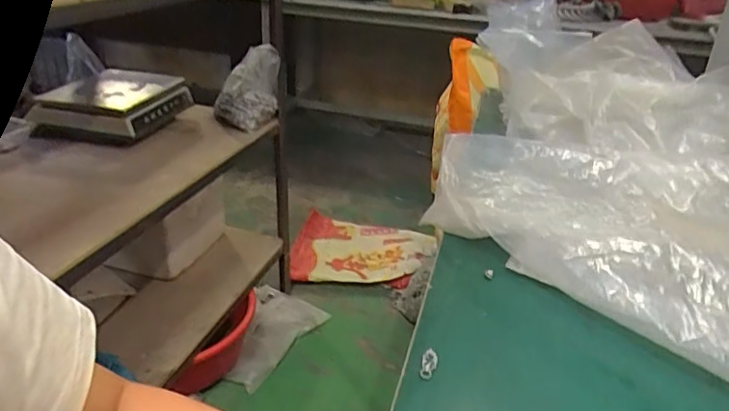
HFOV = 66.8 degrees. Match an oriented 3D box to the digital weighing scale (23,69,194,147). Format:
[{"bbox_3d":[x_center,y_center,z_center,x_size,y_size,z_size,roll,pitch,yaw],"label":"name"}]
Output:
[{"bbox_3d":[-0.622,-0.254,1.394,0.295,0.087,0.336,4,27,2],"label":"digital weighing scale"}]

